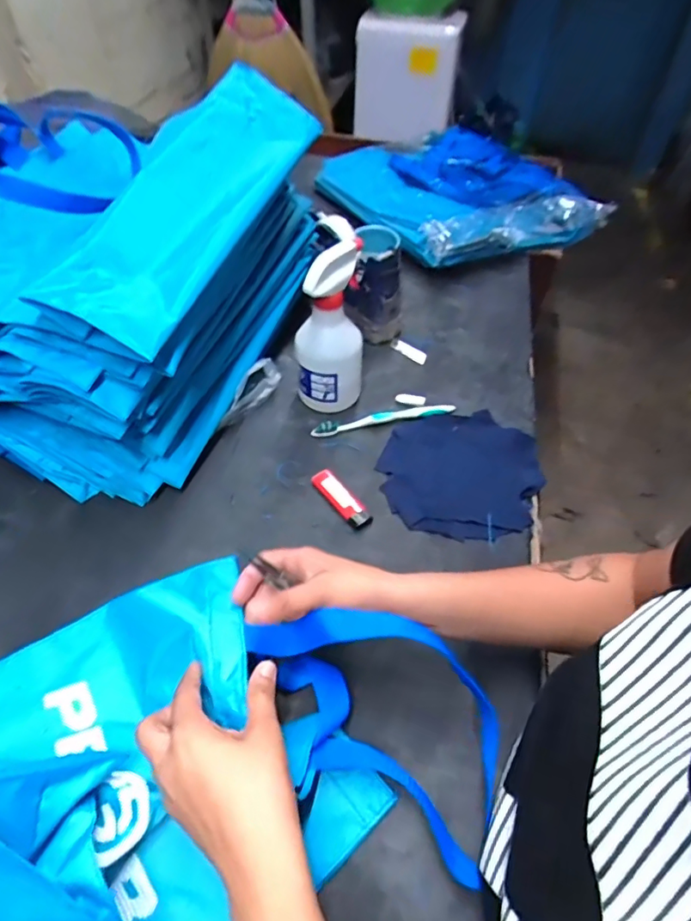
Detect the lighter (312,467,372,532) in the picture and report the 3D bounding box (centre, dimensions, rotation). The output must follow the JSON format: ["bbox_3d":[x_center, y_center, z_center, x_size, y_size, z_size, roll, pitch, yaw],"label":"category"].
[{"bbox_3d":[-0.005,0.039,0.541,0.024,0.012,0.080,-31,58,-24],"label":"lighter"}]

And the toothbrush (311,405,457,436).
[{"bbox_3d":[0.049,-0.053,0.615,0.177,0.013,0.018,-12,52,-11],"label":"toothbrush"}]

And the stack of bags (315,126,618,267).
[{"bbox_3d":[0.206,-0.489,0.927,0.390,0.078,0.359,-19,53,-17],"label":"stack of bags"}]

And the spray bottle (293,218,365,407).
[{"bbox_3d":[-0.016,-0.155,0.582,0.078,0.185,0.092,2,50,0],"label":"spray bottle"}]

